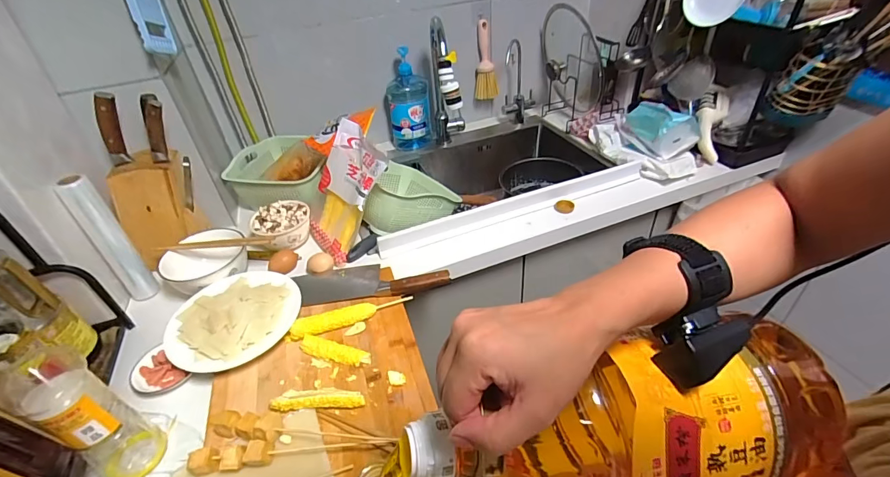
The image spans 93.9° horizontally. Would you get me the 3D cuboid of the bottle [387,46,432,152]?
[{"bbox_3d":[-0.102,-0.381,1.162,0.113,0.269,0.089,-8,38,-3],"label":"bottle"}]

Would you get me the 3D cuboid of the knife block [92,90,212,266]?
[{"bbox_3d":[-0.563,-0.111,0.778,0.089,0.286,0.149,27,49,35],"label":"knife block"}]

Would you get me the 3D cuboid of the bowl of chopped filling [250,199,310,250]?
[{"bbox_3d":[-0.339,-0.026,0.875,0.113,0.065,0.104,-4,38,3],"label":"bowl of chopped filling"}]

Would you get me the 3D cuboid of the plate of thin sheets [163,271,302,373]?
[{"bbox_3d":[-0.345,0.129,0.685,0.206,0.038,0.180,-26,42,-24],"label":"plate of thin sheets"}]

